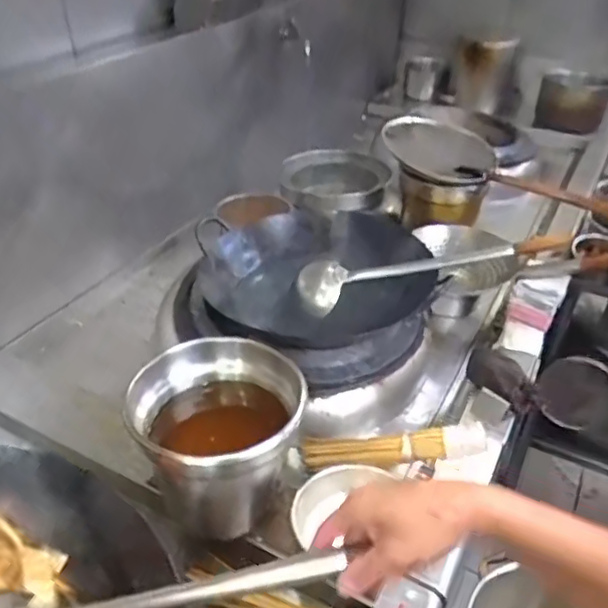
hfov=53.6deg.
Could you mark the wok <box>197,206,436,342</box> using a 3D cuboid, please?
[{"bbox_3d":[0.013,-0.080,1.146,0.403,0.126,0.335,-6,34,-6],"label":"wok"}]

